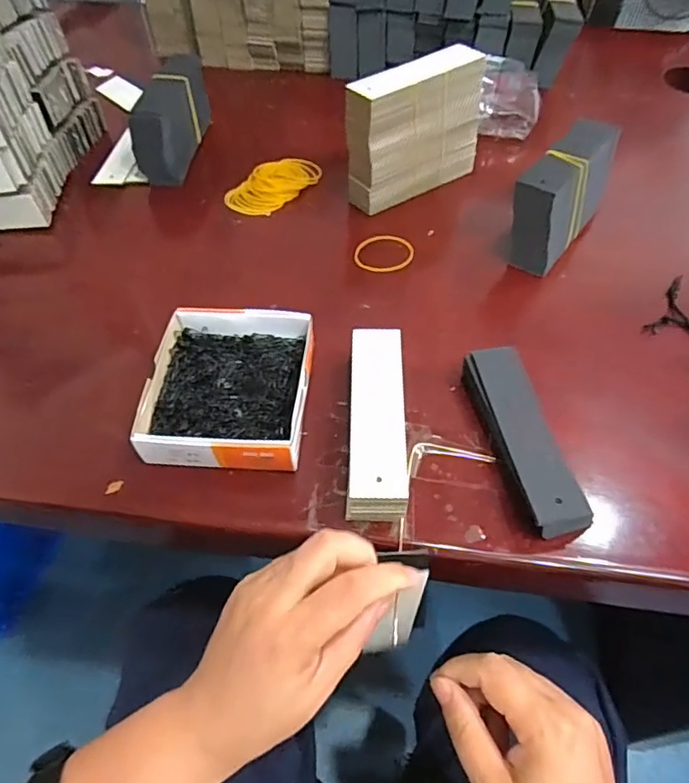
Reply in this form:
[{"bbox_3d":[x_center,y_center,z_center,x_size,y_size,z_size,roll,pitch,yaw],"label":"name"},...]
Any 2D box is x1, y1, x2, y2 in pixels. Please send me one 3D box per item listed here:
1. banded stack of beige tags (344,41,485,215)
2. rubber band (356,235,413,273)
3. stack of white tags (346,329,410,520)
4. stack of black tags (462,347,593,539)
[{"bbox_3d":[0.064,-0.233,0.493,0.131,0.106,0.033,-30,59,-21],"label":"banded stack of beige tags"},{"bbox_3d":[0.035,-0.119,0.475,0.049,0.008,0.040,9,54,7],"label":"rubber band"},{"bbox_3d":[0.021,0.017,0.348,0.034,0.023,0.129,2,53,1],"label":"stack of white tags"},{"bbox_3d":[0.111,0.028,0.344,0.036,0.026,0.130,-8,54,-6],"label":"stack of black tags"}]

